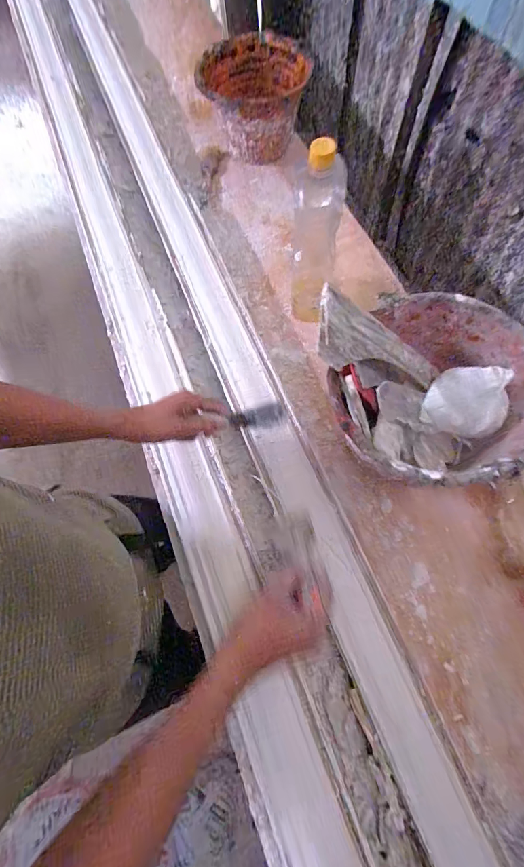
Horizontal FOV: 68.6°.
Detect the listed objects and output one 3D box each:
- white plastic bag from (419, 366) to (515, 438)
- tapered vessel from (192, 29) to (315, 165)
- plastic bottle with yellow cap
[{"bbox_3d":[0.288,-0.052,0.533,0.106,0.070,0.094,19,70,10],"label":"white plastic bag"},{"bbox_3d":[-0.022,-0.776,0.922,0.236,0.191,0.203,13,69,8],"label":"tapered vessel"},{"bbox_3d":[0.091,-0.328,0.656,0.070,0.300,0.084,6,68,5],"label":"plastic bottle with yellow cap"}]

